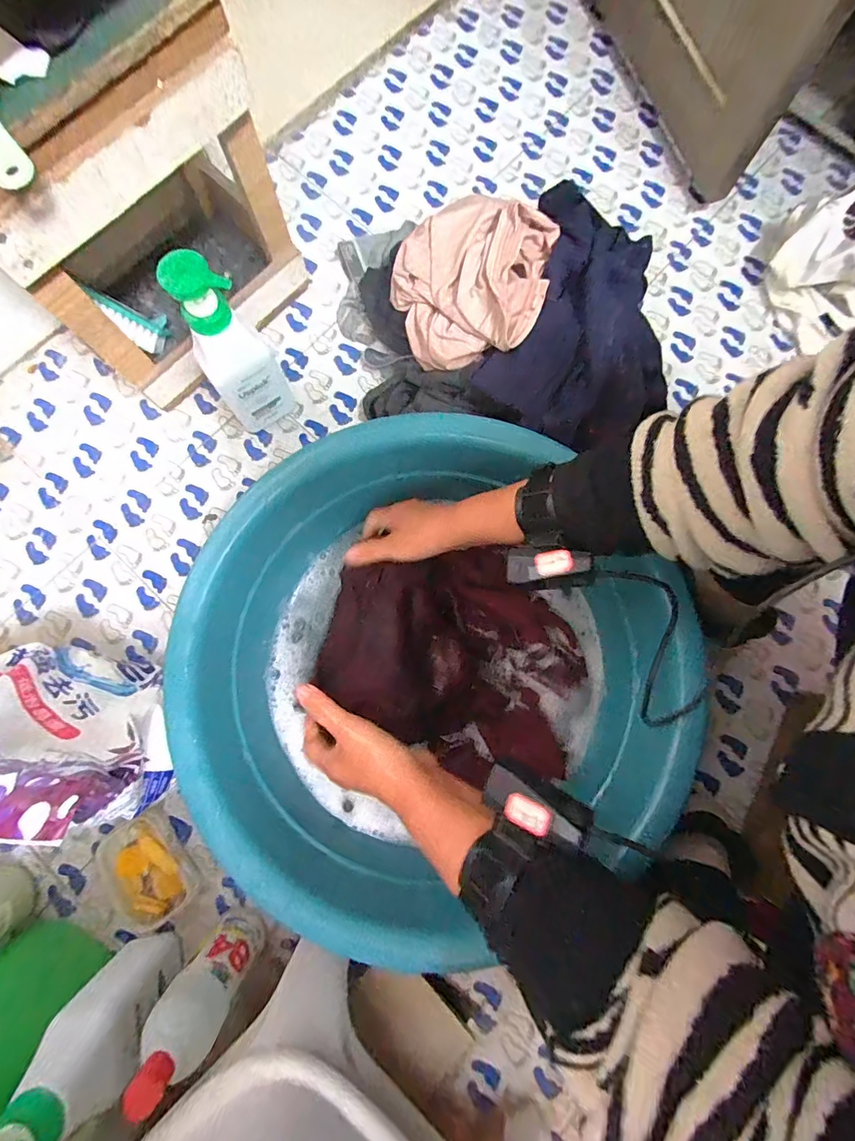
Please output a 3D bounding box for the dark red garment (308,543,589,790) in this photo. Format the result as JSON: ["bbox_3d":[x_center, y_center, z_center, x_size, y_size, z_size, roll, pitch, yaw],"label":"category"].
[{"bbox_3d":[0.040,0.095,0.503,0.281,0.076,0.212,32,81,4],"label":"dark red garment"}]

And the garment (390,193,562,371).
[{"bbox_3d":[0.048,-0.352,0.554,0.186,0.068,0.215,12,80,1],"label":"garment"}]

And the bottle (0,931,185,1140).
[{"bbox_3d":[-0.290,0.414,0.400,0.060,0.219,0.066,0,80,-1],"label":"bottle"}]

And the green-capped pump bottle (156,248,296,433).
[{"bbox_3d":[-0.227,-0.251,0.540,0.080,0.246,0.056,-39,83,-7],"label":"green-capped pump bottle"}]

